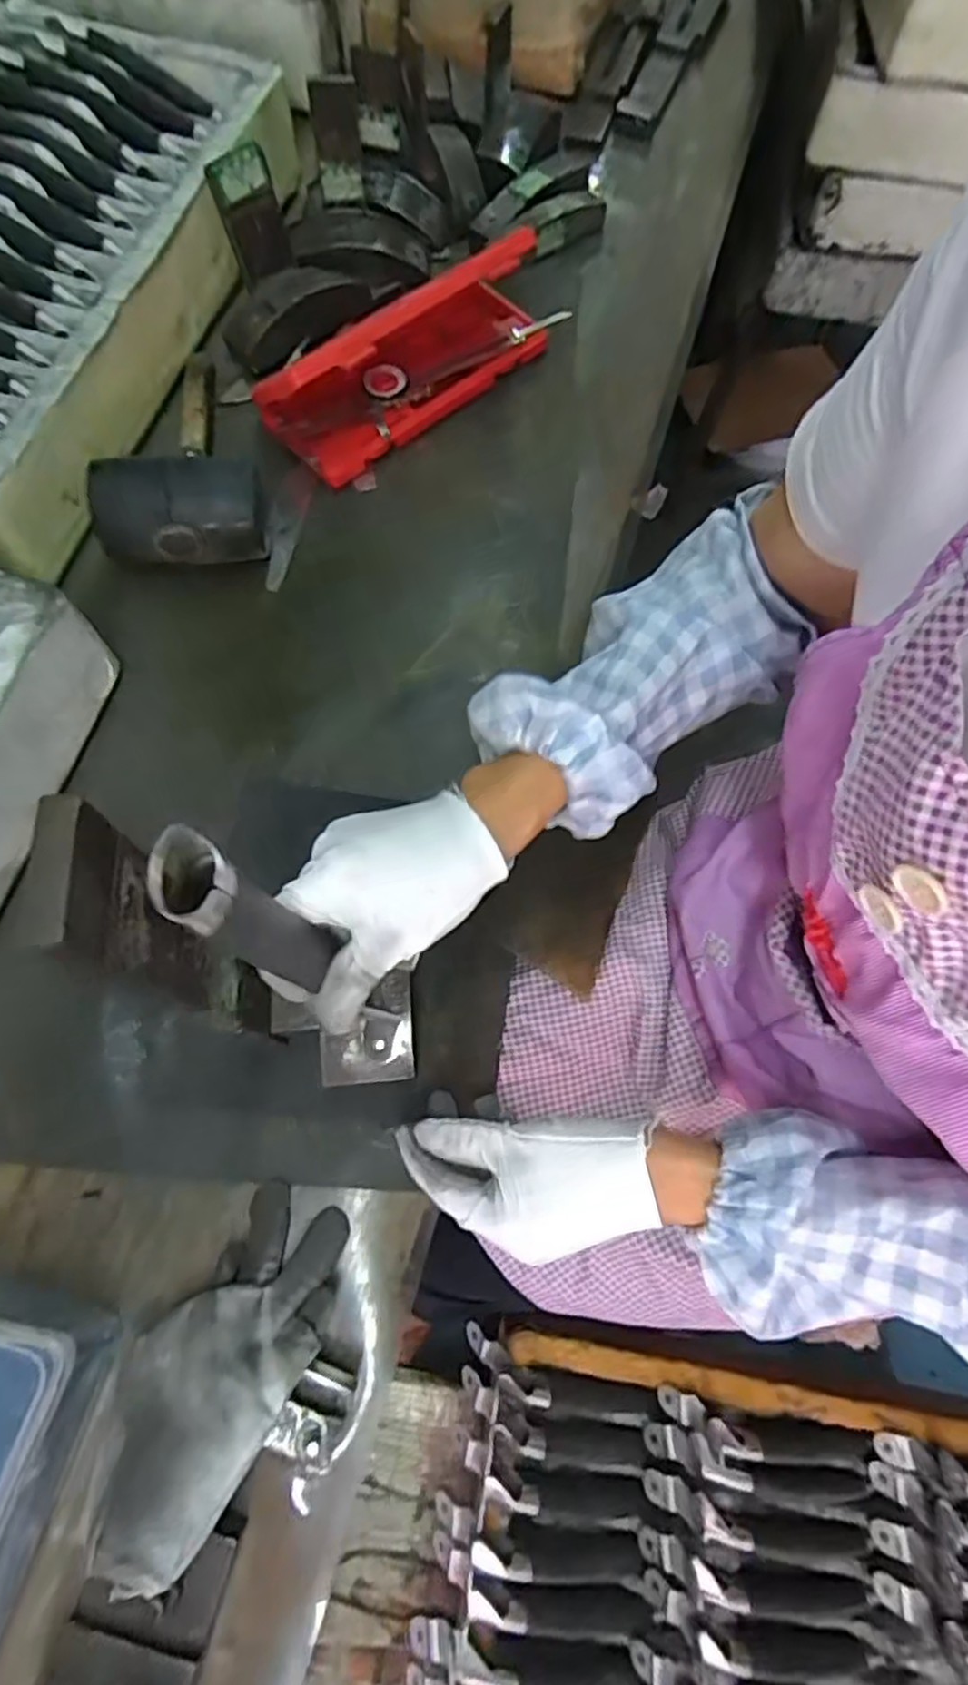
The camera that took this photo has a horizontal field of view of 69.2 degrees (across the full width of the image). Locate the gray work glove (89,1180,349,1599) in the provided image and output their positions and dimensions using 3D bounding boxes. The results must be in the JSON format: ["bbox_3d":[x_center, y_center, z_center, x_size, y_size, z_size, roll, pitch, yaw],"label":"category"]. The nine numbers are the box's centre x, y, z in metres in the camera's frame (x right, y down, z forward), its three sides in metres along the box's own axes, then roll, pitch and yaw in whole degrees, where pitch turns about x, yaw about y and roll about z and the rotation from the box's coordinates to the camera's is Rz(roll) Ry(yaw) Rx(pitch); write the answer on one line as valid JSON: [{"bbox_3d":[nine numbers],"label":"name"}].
[{"bbox_3d":[-0.131,0.253,0.345,0.083,0.038,0.161,22,40,6],"label":"gray work glove"}]

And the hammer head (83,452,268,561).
[{"bbox_3d":[-0.215,-0.232,0.503,0.110,0.069,0.061,-10,70,-6],"label":"hammer head"}]

